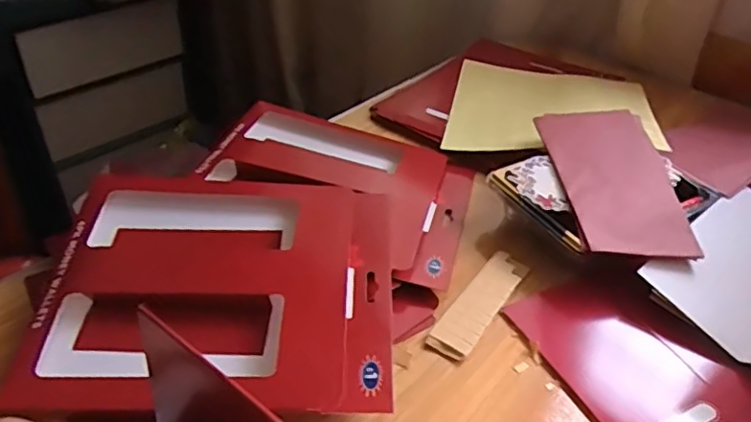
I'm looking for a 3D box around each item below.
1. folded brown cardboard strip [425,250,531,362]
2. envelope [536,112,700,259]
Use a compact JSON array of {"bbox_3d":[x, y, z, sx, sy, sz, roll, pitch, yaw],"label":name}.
[{"bbox_3d":[0.081,0.067,0.458,0.031,0.012,0.115,26,44,26],"label":"folded brown cardboard strip"},{"bbox_3d":[0.202,-0.030,0.516,0.099,0.005,0.179,2,45,-5],"label":"envelope"}]

